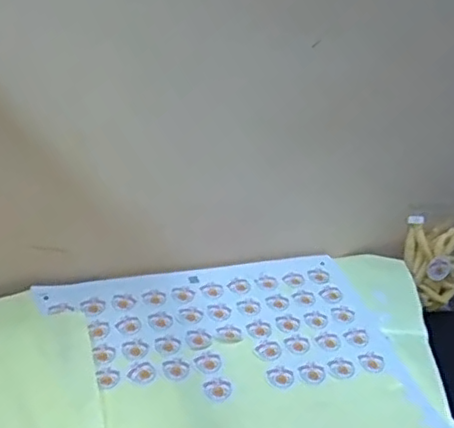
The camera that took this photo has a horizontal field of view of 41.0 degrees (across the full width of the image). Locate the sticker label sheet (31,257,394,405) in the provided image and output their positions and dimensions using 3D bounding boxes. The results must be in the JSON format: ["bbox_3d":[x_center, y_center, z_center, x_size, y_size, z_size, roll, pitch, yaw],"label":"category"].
[{"bbox_3d":[-0.011,0.104,0.583,0.306,0.009,0.169,-4,37,-15],"label":"sticker label sheet"}]

